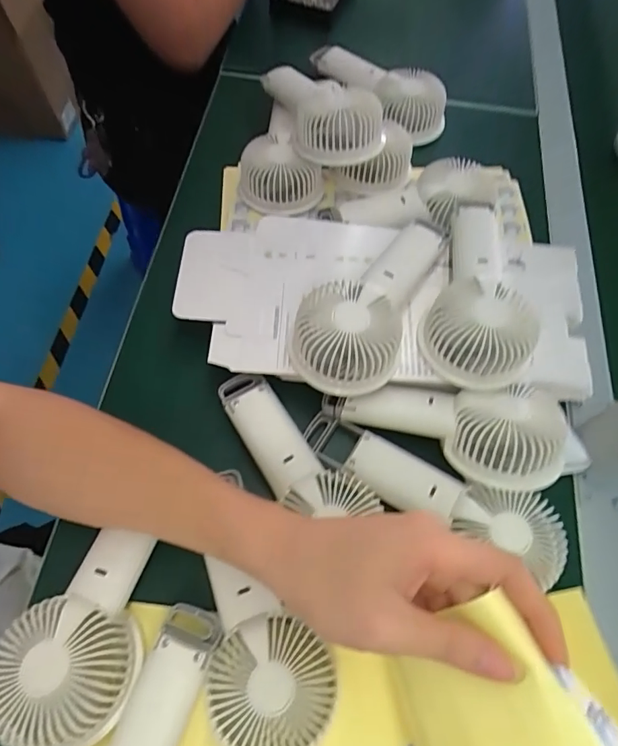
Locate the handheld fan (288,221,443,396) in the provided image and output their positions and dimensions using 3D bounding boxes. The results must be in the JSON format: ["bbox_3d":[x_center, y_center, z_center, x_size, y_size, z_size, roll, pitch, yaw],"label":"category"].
[{"bbox_3d":[0.052,-0.063,0.385,0.083,0.045,0.175,27,67,11],"label":"handheld fan"}]

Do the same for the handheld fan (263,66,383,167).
[{"bbox_3d":[0.018,-0.272,0.473,0.096,0.055,0.152,-19,64,1],"label":"handheld fan"}]

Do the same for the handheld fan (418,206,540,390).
[{"bbox_3d":[0.146,-0.067,0.388,0.082,0.045,0.162,18,66,7],"label":"handheld fan"}]

